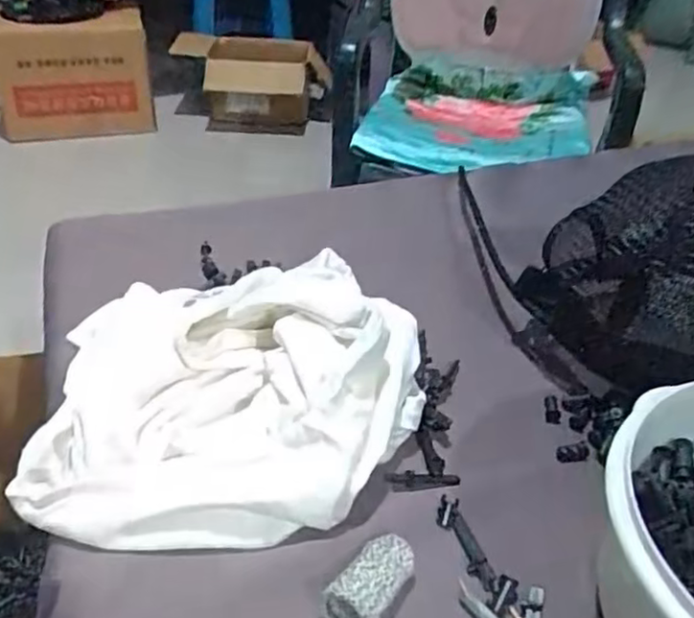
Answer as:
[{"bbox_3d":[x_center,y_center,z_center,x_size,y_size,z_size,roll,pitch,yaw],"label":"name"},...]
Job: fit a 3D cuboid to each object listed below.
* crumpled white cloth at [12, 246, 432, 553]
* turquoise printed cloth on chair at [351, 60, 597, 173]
[{"bbox_3d":[-0.064,0.031,0.370,0.202,0.059,0.190,-1,37,-1],"label":"crumpled white cloth"},{"bbox_3d":[0.209,-0.311,1.098,0.361,0.088,0.229,9,37,8],"label":"turquoise printed cloth on chair"}]

